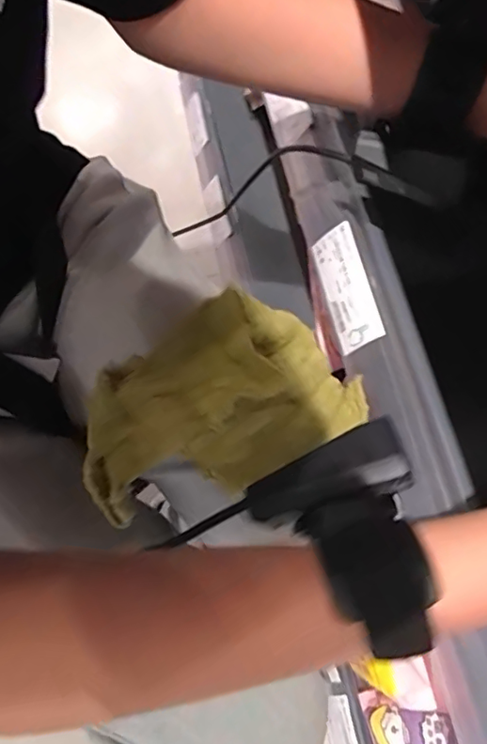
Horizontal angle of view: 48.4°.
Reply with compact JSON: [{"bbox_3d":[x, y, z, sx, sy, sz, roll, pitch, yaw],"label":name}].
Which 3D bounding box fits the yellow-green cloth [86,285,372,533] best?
[{"bbox_3d":[-0.014,0.014,0.337,0.169,0.087,0.110,-28,72,-9],"label":"yellow-green cloth"}]

